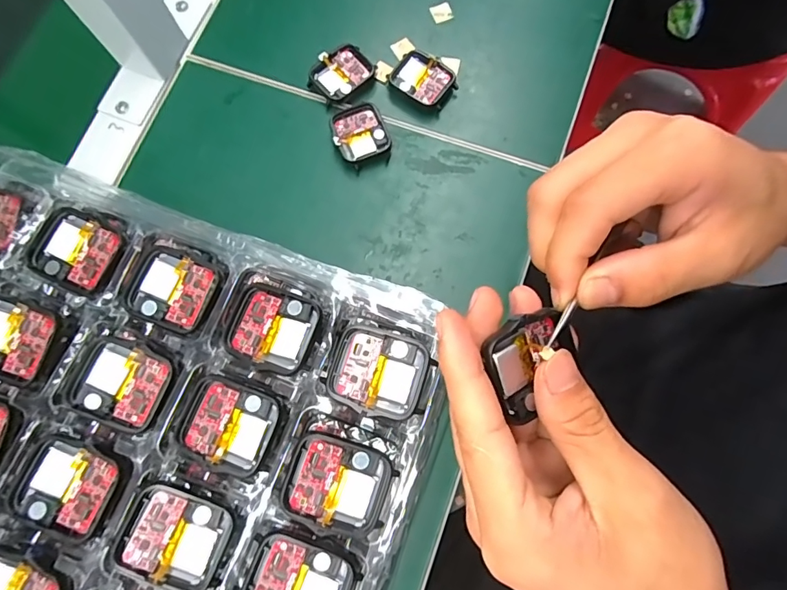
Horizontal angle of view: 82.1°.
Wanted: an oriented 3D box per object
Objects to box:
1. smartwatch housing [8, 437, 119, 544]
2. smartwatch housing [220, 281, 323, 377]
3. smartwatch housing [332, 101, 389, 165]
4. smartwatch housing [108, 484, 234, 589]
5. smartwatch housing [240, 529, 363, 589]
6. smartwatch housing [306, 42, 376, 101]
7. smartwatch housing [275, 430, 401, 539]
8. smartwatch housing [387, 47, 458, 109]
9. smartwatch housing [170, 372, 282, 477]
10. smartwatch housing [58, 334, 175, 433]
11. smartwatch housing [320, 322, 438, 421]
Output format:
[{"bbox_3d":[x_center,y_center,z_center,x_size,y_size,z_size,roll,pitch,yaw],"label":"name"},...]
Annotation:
[{"bbox_3d":[-0.146,0.085,0.202,0.043,0.004,0.037,23,79,7],"label":"smartwatch housing"},{"bbox_3d":[-0.059,0.016,0.216,0.043,0.006,0.038,21,79,7],"label":"smartwatch housing"},{"bbox_3d":[-0.024,-0.117,0.329,0.037,0.010,0.039,-19,78,-4],"label":"smartwatch housing"},{"bbox_3d":[-0.095,0.104,0.193,0.042,0.006,0.037,21,79,7],"label":"smartwatch housing"},{"bbox_3d":[-0.040,0.125,0.195,0.045,0.008,0.038,21,79,7],"label":"smartwatch housing"},{"bbox_3d":[-0.039,-0.166,0.339,0.038,0.011,0.044,42,81,8],"label":"smartwatch housing"},{"bbox_3d":[-0.024,0.082,0.198,0.044,0.011,0.038,17,78,6],"label":"smartwatch housing"},{"bbox_3d":[0.022,-0.160,0.338,0.047,0.011,0.037,32,79,7],"label":"smartwatch housing"},{"bbox_3d":[-0.077,0.058,0.207,0.043,0.005,0.037,21,79,7],"label":"smartwatch housing"},{"bbox_3d":[-0.130,0.040,0.213,0.044,0.006,0.037,20,79,7],"label":"smartwatch housing"},{"bbox_3d":[-0.007,0.035,0.209,0.045,0.005,0.037,19,79,6],"label":"smartwatch housing"}]

